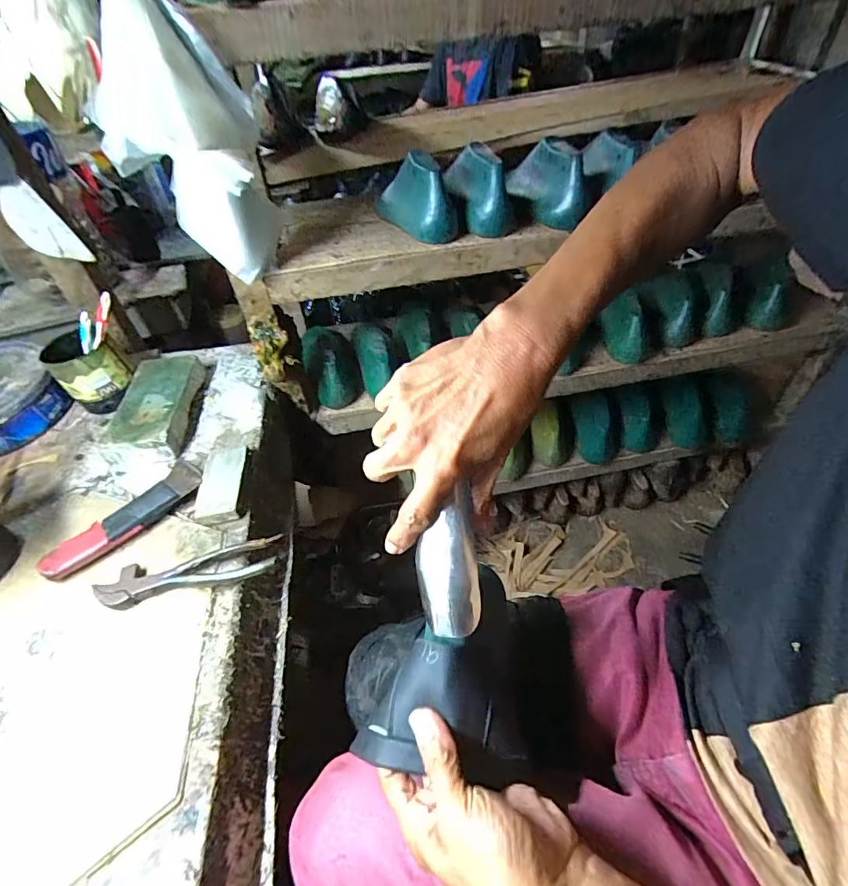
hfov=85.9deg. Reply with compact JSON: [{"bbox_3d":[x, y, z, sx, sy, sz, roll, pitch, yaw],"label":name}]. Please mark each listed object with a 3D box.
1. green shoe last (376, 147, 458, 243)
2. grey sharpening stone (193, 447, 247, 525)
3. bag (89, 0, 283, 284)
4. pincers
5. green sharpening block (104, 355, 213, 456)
[{"bbox_3d":[-0.015,-0.363,0.654,0.069,0.087,0.206,-18,46,-13],"label":"green shoe last"},{"bbox_3d":[-0.247,0.045,0.558,0.045,0.021,0.115,-9,45,-4],"label":"grey sharpening stone"},{"bbox_3d":[-0.254,-0.315,0.492,0.150,0.255,0.085,-19,46,-13],"label":"bag"},{"bbox_3d":[-0.243,0.133,0.470,0.185,0.020,0.046,-8,45,-3],"label":"pincers"},{"bbox_3d":[-0.379,-0.057,0.654,0.092,0.038,0.198,-7,45,-2],"label":"green sharpening block"}]

